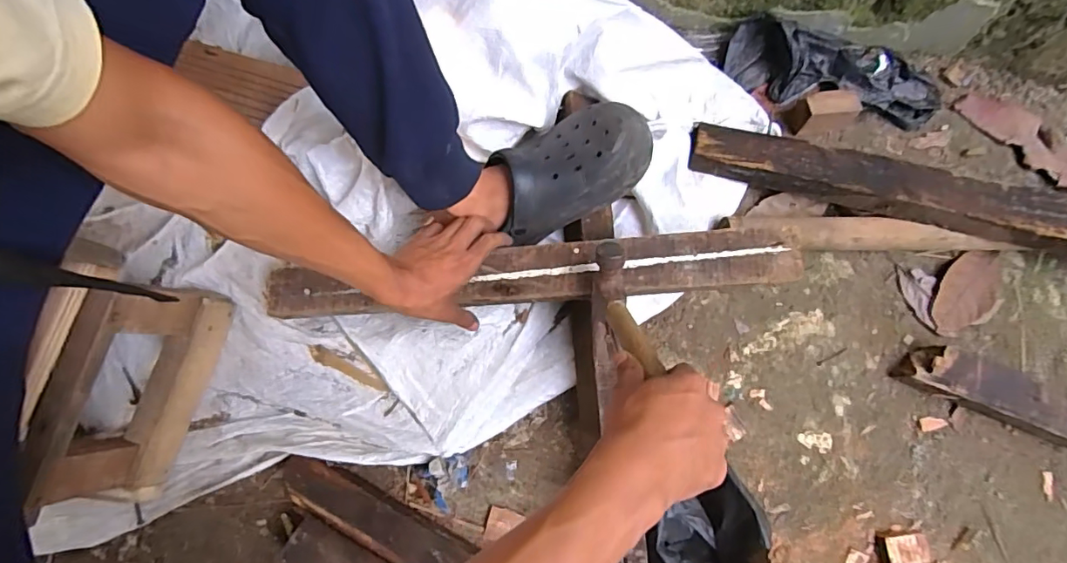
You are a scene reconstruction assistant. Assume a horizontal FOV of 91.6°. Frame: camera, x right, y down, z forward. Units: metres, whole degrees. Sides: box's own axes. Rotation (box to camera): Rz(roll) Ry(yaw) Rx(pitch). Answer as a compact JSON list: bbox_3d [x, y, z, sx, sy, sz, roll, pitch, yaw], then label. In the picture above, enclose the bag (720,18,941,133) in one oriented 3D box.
[{"bbox_3d":[0.441,-0.313,0.744,0.315,0.075,0.112,12,78,2],"label":"bag"}]

